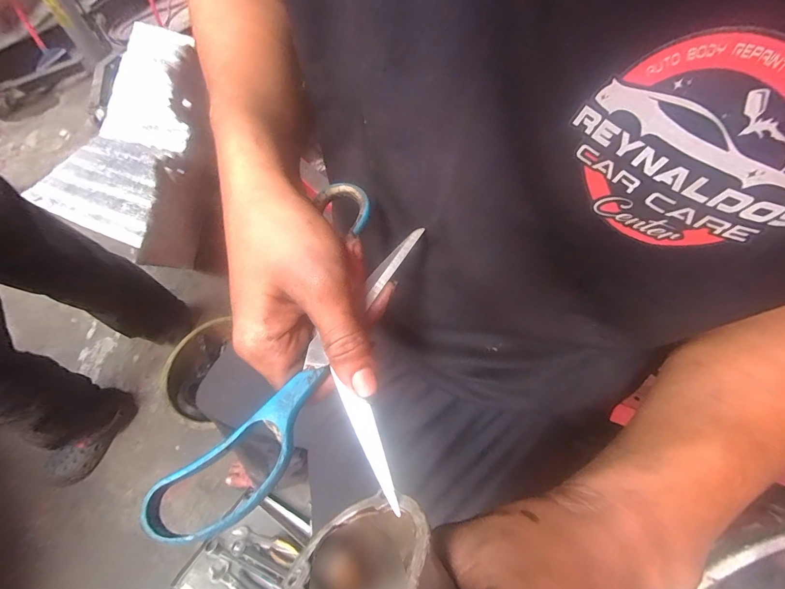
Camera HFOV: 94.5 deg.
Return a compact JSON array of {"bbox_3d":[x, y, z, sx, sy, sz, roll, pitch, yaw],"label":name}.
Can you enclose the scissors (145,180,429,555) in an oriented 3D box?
[{"bbox_3d":[-0.031,0.029,0.199,0.103,0.015,0.209,15,64,11],"label":"scissors"}]

